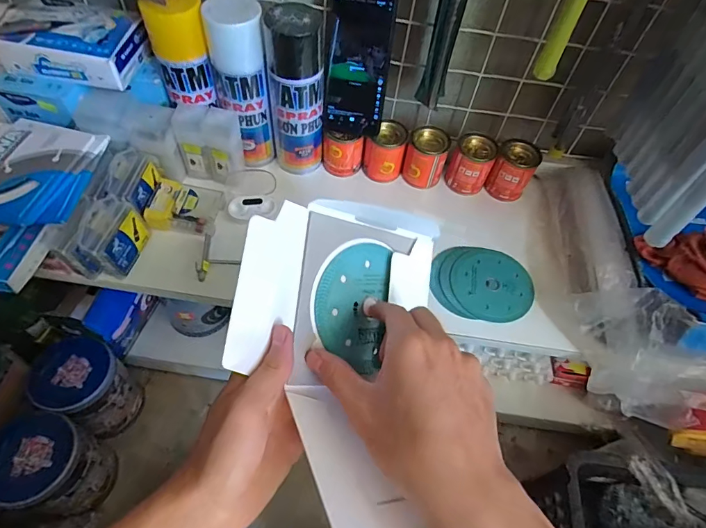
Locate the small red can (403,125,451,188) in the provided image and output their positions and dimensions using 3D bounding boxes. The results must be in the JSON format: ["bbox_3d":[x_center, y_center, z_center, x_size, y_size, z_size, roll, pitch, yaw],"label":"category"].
[{"bbox_3d":[0.100,-0.146,0.589,0.054,0.070,0.046,17,54,7],"label":"small red can"}]

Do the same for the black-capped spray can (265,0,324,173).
[{"bbox_3d":[-0.069,-0.203,0.531,0.065,0.201,0.055,1,54,-5],"label":"black-capped spray can"}]

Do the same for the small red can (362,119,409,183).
[{"bbox_3d":[0.044,-0.158,0.596,0.054,0.067,0.053,3,54,-4],"label":"small red can"}]

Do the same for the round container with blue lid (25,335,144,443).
[{"bbox_3d":[-0.422,0.203,0.689,0.110,0.153,0.107,3,54,-4],"label":"round container with blue lid"}]

